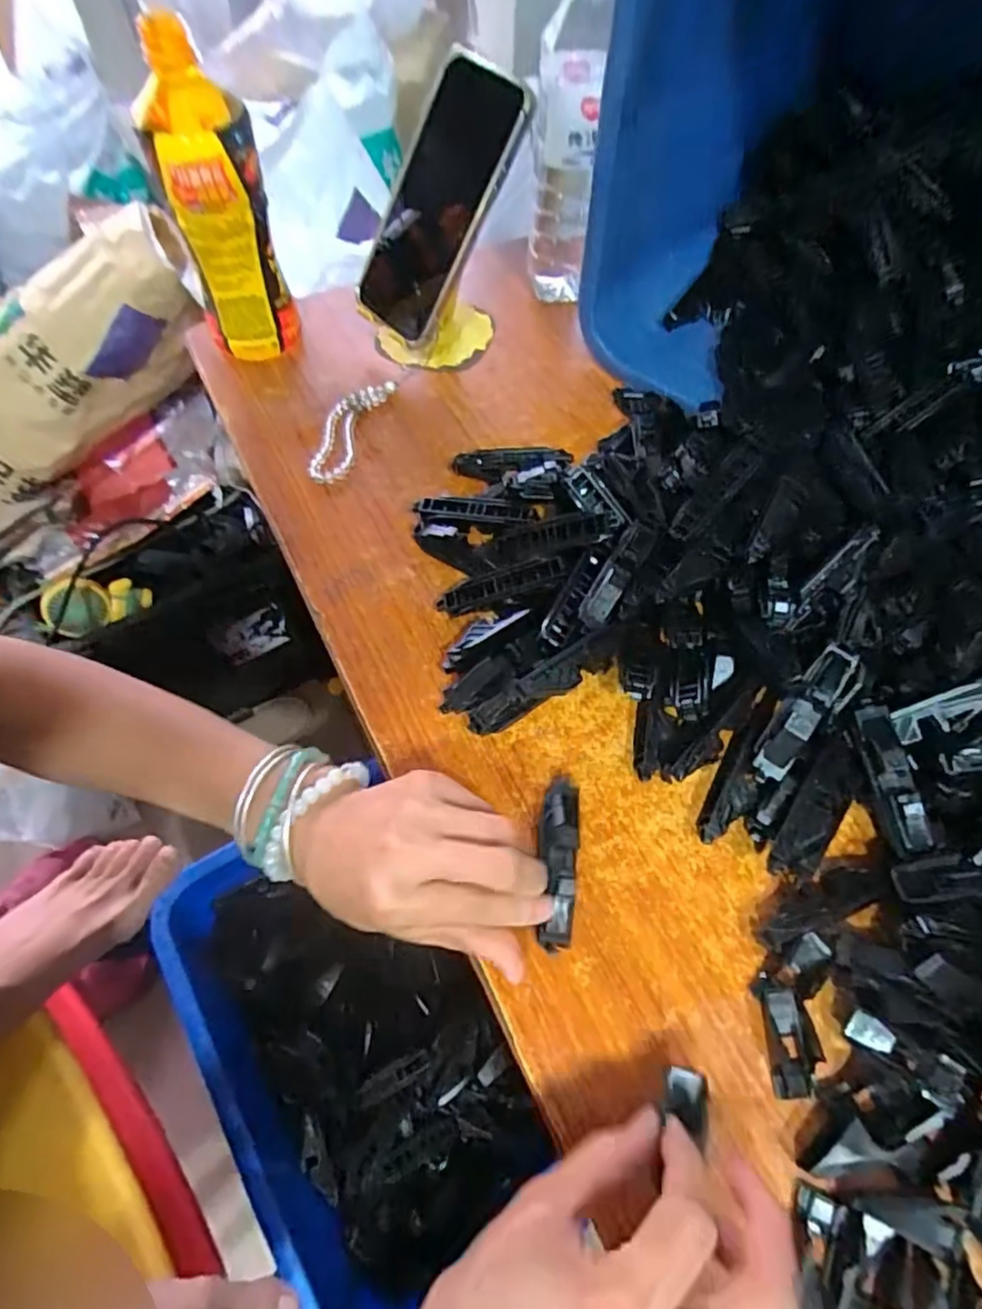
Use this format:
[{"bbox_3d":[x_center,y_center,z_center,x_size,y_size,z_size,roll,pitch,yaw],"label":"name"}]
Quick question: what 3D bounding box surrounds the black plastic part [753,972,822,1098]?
[{"bbox_3d":[0.130,0.166,0.277,0.021,0.006,0.046,-1,59,-2],"label":"black plastic part"}]

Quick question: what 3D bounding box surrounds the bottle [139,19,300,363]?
[{"bbox_3d":[-0.188,-0.306,0.445,0.066,0.182,0.070,-16,61,-10],"label":"bottle"}]

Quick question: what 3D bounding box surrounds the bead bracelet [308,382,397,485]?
[{"bbox_3d":[-0.106,-0.167,0.466,0.035,0.007,0.106,15,60,8],"label":"bead bracelet"}]

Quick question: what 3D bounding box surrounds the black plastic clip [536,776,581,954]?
[{"bbox_3d":[0.032,0.097,0.303,0.019,0.011,0.079,4,63,1],"label":"black plastic clip"}]

